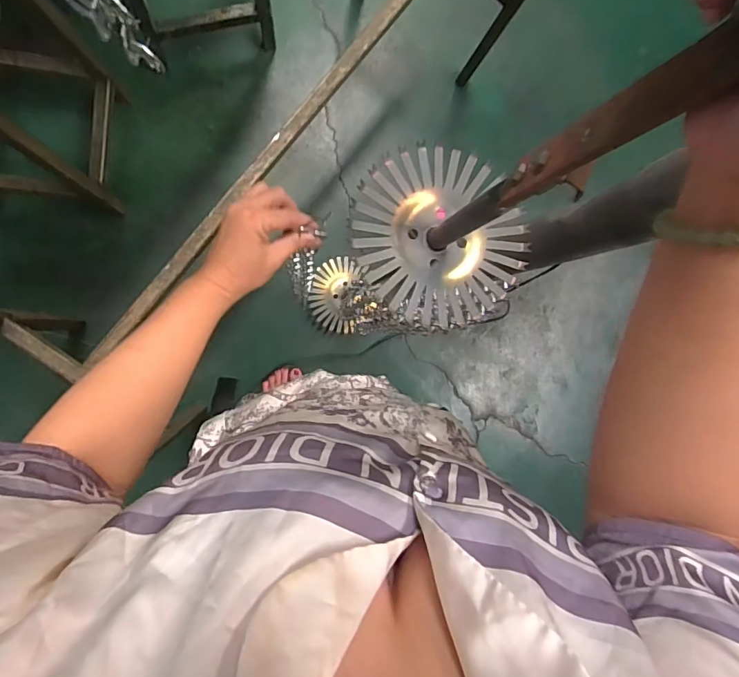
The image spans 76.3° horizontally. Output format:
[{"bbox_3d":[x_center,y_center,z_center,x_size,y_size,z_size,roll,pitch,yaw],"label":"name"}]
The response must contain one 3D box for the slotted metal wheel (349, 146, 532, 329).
[{"bbox_3d":[0.080,-0.117,0.540,0.188,0.024,0.198,0,91,-7],"label":"slotted metal wheel"}]

